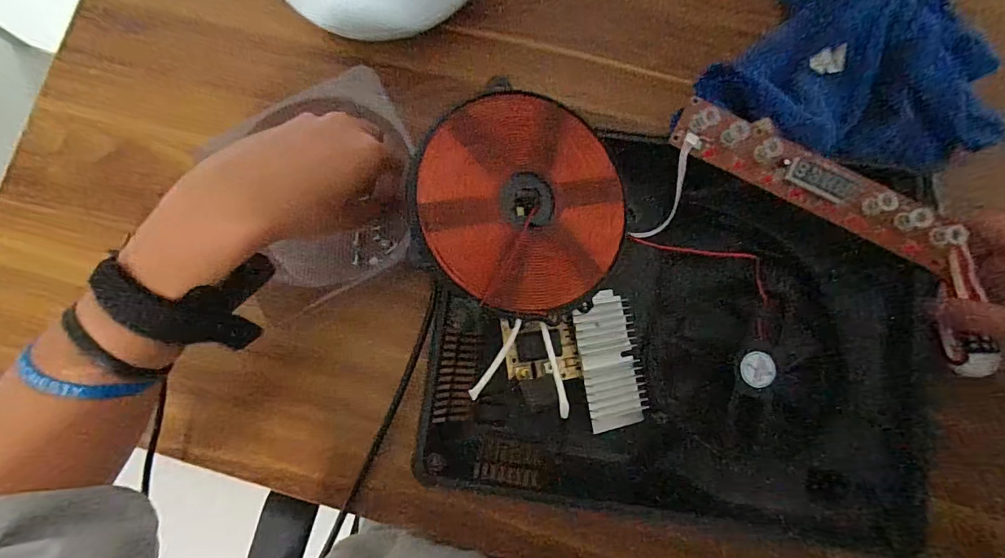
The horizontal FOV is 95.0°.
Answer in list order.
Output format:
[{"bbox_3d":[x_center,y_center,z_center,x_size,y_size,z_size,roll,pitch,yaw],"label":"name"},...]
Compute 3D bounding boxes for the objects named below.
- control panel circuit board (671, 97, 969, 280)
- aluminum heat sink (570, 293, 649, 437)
[{"bbox_3d":[0.224,-0.072,0.324,0.207,0.023,0.044,27,84,3],"label":"control panel circuit board"},{"bbox_3d":[0.076,0.063,0.350,0.047,0.027,0.099,-5,84,-22],"label":"aluminum heat sink"}]

